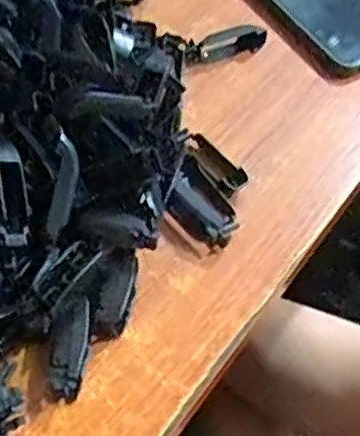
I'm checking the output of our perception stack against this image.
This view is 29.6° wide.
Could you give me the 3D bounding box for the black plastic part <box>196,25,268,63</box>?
[{"bbox_3d":[0.035,-0.122,0.473,0.051,0.014,0.016,-15,58,-17],"label":"black plastic part"}]

